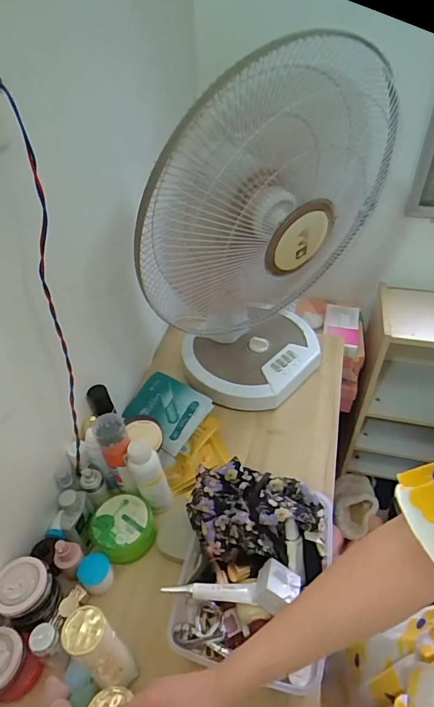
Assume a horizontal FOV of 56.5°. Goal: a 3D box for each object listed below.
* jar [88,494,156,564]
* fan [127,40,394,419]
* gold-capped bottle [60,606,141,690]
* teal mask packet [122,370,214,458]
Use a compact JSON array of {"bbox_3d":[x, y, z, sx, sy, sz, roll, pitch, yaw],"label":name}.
[{"bbox_3d":[-0.154,0.292,0.670,0.098,0.060,0.096,-2,43,2],"label":"jar"},{"bbox_3d":[0.082,-0.180,0.720,0.248,0.590,0.456,29,52,30],"label":"fan"},{"bbox_3d":[-0.133,0.347,0.471,0.053,0.151,0.043,29,52,30],"label":"gold-capped bottle"},{"bbox_3d":[-0.106,0.115,0.852,0.177,0.017,0.130,27,76,36],"label":"teal mask packet"}]

